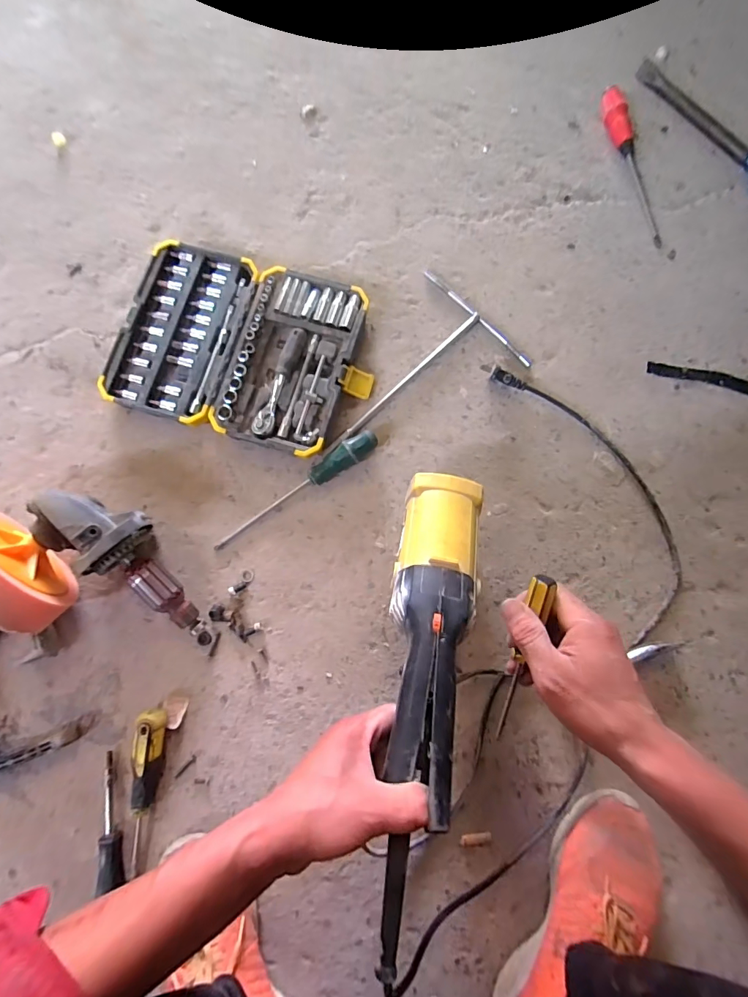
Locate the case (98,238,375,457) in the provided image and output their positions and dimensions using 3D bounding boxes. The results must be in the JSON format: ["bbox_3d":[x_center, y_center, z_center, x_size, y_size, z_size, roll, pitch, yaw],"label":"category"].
[{"bbox_3d":[-0.168,-0.194,0.553,0.313,0.033,0.230,16,80,3],"label":"case"}]

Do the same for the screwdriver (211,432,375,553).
[{"bbox_3d":[-0.097,-0.011,0.523,0.237,0.034,0.026,-34,82,-6],"label":"screwdriver"}]

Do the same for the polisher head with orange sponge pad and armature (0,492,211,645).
[{"bbox_3d":[-0.316,0.078,0.452,0.230,0.154,0.160,1,80,0],"label":"polisher head with orange sponge pad and armature"}]

